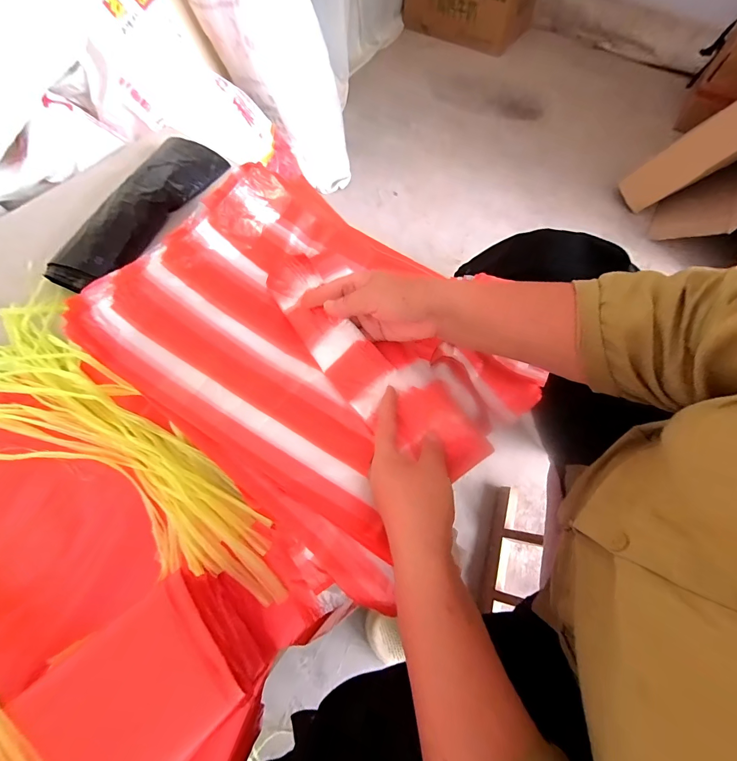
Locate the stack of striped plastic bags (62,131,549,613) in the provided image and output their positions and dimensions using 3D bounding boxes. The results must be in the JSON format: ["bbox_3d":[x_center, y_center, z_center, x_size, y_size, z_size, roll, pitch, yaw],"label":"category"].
[{"bbox_3d":[-0.052,-0.043,0.400,0.430,0.105,0.358,36,69,16],"label":"stack of striped plastic bags"}]

